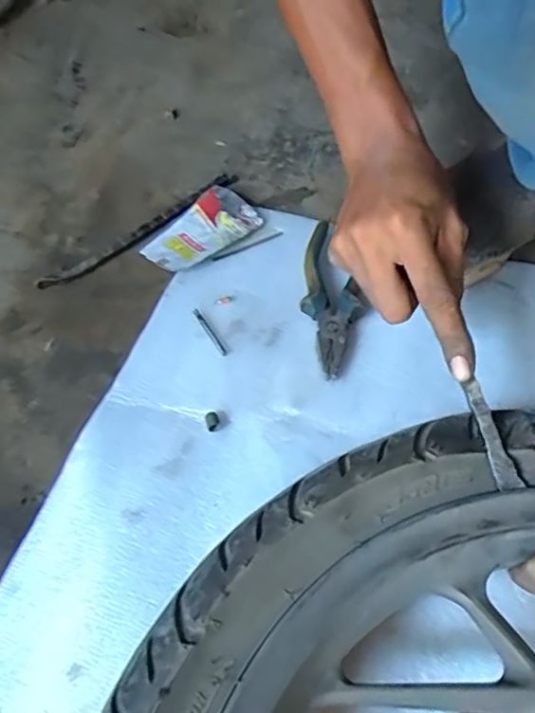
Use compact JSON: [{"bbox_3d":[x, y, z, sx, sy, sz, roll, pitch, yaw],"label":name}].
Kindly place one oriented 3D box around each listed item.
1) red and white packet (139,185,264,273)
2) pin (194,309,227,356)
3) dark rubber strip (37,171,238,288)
[{"bbox_3d":[-0.064,-0.119,0.541,0.107,0.012,0.063,-40,63,-21],"label":"red and white packet"},{"bbox_3d":[-0.048,-0.021,0.473,0.006,0.004,0.053,-27,59,-14],"label":"pin"},{"bbox_3d":[-0.116,-0.123,0.549,0.224,0.010,0.021,-36,61,-19],"label":"dark rubber strip"}]

